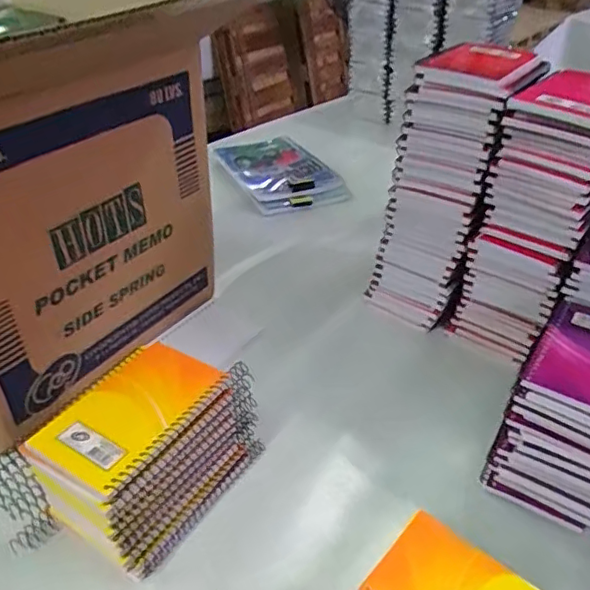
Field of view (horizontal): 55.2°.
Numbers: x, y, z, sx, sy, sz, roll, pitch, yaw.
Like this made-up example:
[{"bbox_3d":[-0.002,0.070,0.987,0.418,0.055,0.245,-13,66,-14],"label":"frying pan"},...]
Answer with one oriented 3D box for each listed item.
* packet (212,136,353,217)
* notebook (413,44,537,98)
[{"bbox_3d":[-0.033,-0.219,0.992,0.175,0.042,0.266,-11,38,-18],"label":"packet"},{"bbox_3d":[0.179,-0.227,0.556,0.084,0.020,0.125,19,39,22],"label":"notebook"}]

